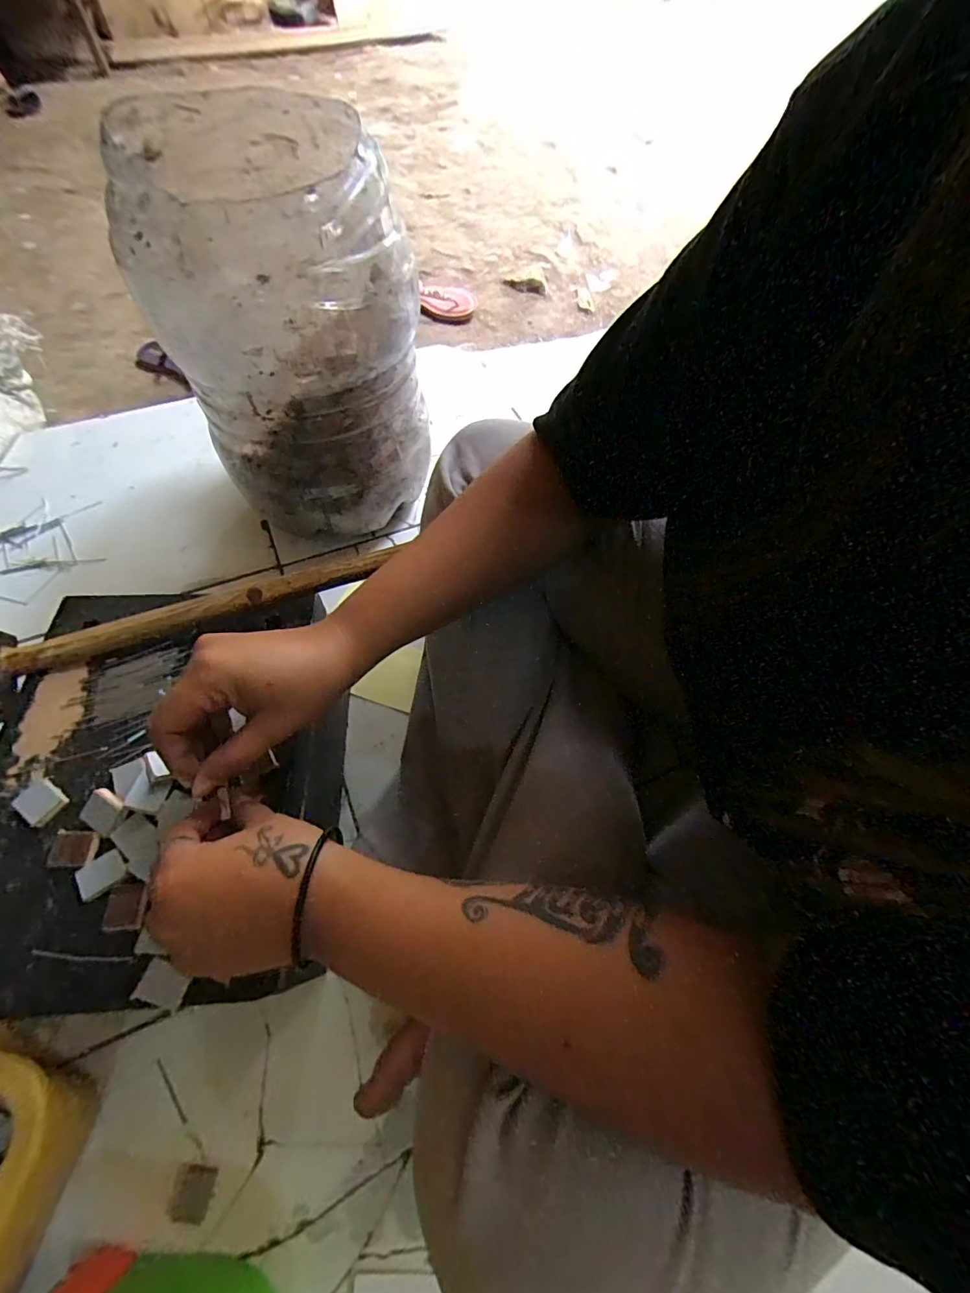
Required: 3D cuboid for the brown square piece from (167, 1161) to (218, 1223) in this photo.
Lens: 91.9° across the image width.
[{"bbox_3d":[-0.195,0.362,0.311,0.026,0.004,0.025,9,60,3],"label":"brown square piece"}]

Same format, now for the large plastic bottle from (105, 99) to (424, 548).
[{"bbox_3d":[-0.172,-0.301,0.470,0.205,0.296,0.233,-1,60,-3],"label":"large plastic bottle"}]

